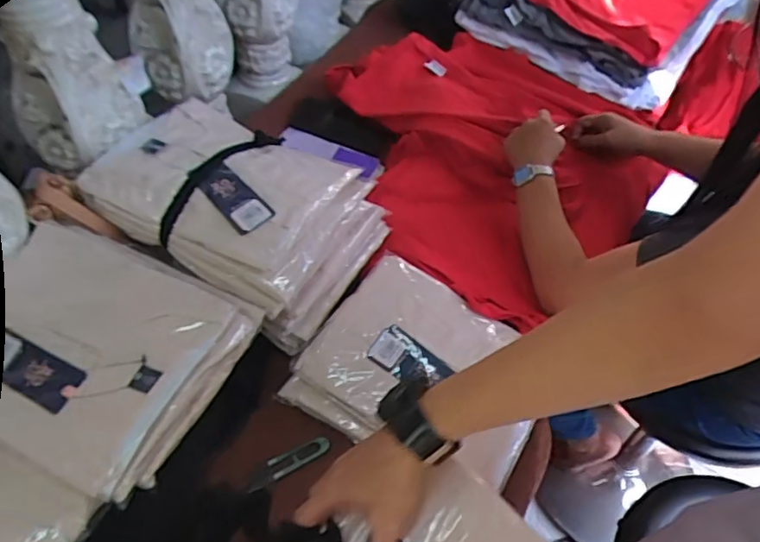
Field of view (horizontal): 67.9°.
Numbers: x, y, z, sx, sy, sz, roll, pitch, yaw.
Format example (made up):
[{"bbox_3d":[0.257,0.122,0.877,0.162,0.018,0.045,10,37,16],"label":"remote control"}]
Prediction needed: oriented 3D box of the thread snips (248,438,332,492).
[{"bbox_3d":[-0.099,0.209,0.618,0.092,0.004,0.024,-21,54,-20],"label":"thread snips"}]

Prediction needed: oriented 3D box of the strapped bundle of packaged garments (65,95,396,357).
[{"bbox_3d":[-0.180,-0.080,0.725,0.309,0.146,0.237,24,52,16],"label":"strapped bundle of packaged garments"}]

